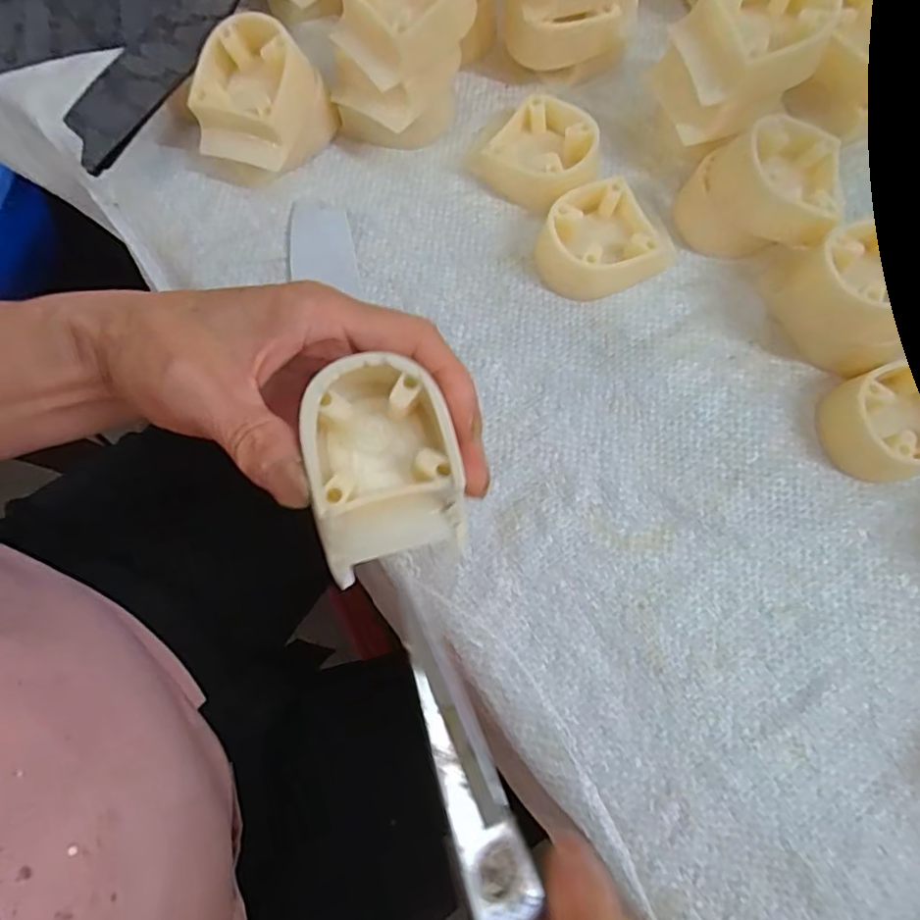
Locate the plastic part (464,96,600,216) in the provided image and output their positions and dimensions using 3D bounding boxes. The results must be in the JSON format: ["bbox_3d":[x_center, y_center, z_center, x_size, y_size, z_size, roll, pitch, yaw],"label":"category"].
[{"bbox_3d":[0.040,-0.151,0.290,0.057,0.024,0.047,34,80,9],"label":"plastic part"}]

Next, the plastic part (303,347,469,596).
[{"bbox_3d":[-0.025,0.001,0.186,0.045,0.022,0.060,-14,75,-4],"label":"plastic part"}]

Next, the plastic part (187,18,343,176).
[{"bbox_3d":[-0.096,-0.168,0.282,0.052,0.044,0.055,20,77,6],"label":"plastic part"}]

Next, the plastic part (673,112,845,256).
[{"bbox_3d":[0.136,-0.124,0.270,0.063,0.042,0.049,13,76,5],"label":"plastic part"}]

